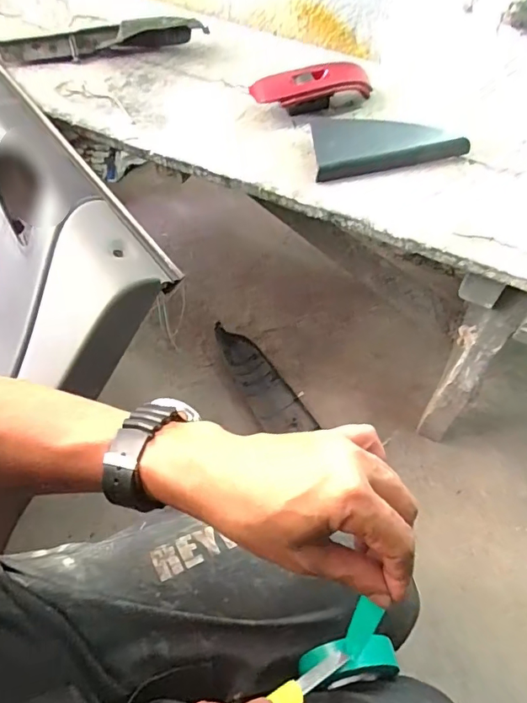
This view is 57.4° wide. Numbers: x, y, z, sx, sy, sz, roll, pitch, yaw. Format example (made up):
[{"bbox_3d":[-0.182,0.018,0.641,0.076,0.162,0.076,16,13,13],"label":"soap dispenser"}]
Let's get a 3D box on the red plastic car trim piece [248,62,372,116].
[{"bbox_3d":[0.062,-0.329,0.605,0.151,0.042,0.056,-10,60,-11],"label":"red plastic car trim piece"}]

